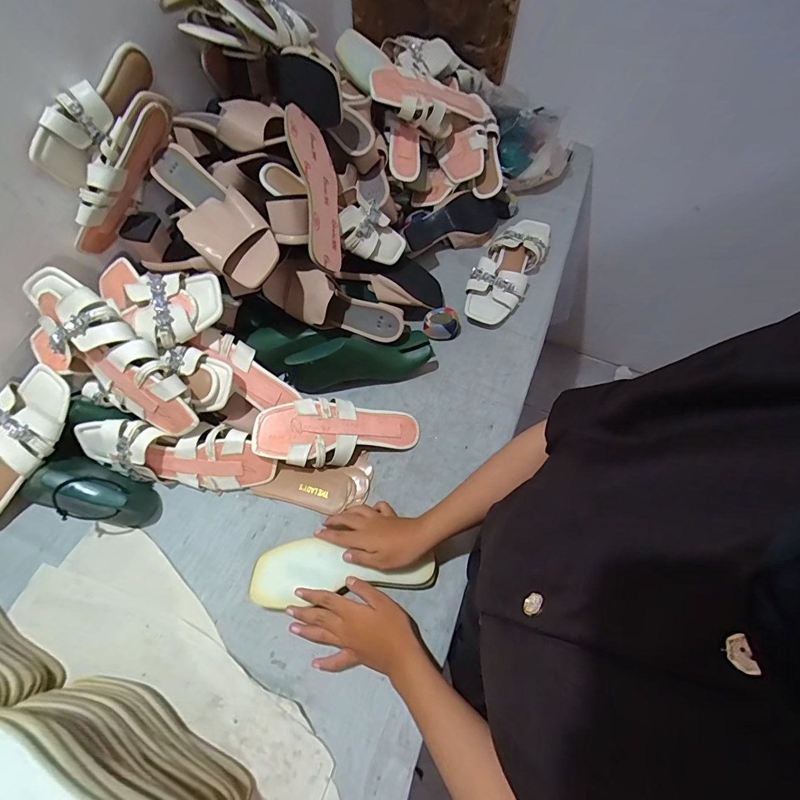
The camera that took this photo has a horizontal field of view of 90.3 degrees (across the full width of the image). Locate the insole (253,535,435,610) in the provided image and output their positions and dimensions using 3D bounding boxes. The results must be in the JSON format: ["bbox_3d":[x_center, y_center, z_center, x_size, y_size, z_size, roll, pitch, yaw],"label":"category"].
[{"bbox_3d":[-0.071,0.228,0.518,0.234,0.017,0.080,4,62,-1],"label":"insole"}]

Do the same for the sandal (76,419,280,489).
[{"bbox_3d":[-0.321,0.079,0.586,0.273,0.093,0.082,1,62,1],"label":"sandal"}]

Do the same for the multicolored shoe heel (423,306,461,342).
[{"bbox_3d":[0.078,-0.138,0.723,0.066,0.040,0.062,18,64,10],"label":"multicolored shoe heel"}]

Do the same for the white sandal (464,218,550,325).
[{"bbox_3d":[0.215,-0.263,0.785,0.103,0.058,0.289,26,66,14],"label":"white sandal"}]

